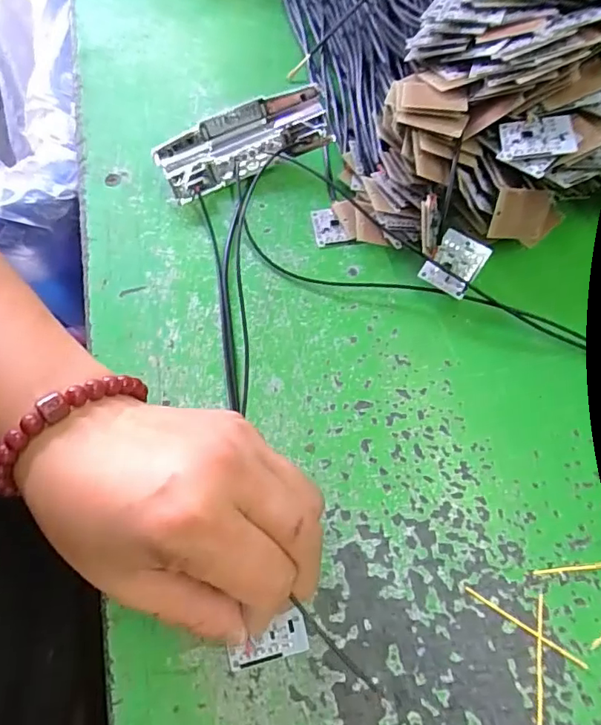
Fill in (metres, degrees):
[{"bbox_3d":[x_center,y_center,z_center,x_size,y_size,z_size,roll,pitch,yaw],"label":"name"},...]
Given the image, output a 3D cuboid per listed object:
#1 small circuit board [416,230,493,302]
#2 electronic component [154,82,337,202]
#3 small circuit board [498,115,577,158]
[{"bbox_3d":[0.079,-0.052,0.272,0.025,0.006,0.032,34,84,9],"label":"small circuit board"},{"bbox_3d":[-0.034,-0.127,0.306,0.094,0.029,0.039,-20,67,-8],"label":"electronic component"},{"bbox_3d":[0.114,-0.108,0.256,0.033,0.004,0.023,1,66,13],"label":"small circuit board"}]

